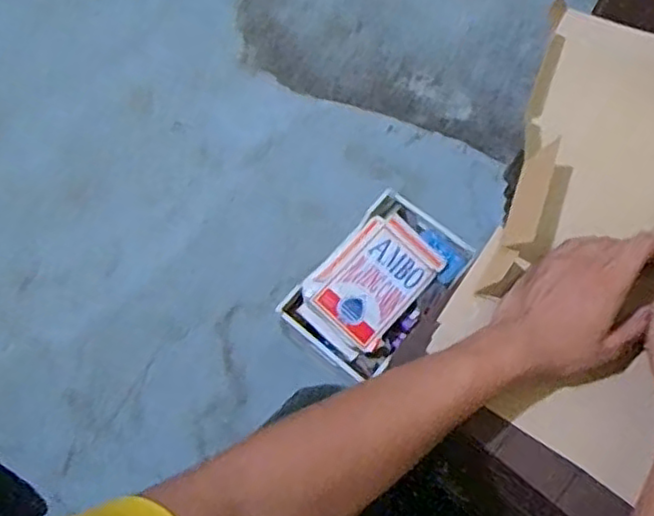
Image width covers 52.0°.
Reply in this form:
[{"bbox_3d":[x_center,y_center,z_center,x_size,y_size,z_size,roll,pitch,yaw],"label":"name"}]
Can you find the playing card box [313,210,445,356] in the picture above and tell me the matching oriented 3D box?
[{"bbox_3d":[0.086,0.038,1.096,0.124,0.021,0.214,40,74,17],"label":"playing card box"}]

